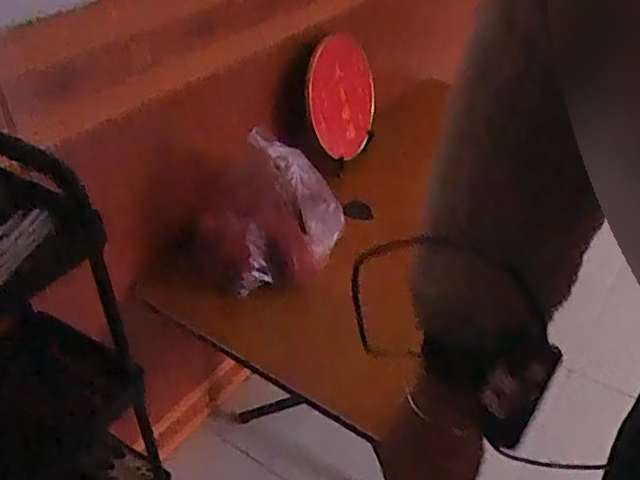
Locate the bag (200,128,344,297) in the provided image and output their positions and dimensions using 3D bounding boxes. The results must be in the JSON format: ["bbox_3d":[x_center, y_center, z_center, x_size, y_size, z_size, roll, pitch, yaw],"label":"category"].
[{"bbox_3d":[-0.067,-0.047,0.924,0.189,0.234,0.128,6,37,5],"label":"bag"}]

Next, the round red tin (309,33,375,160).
[{"bbox_3d":[0.049,-0.275,1.199,0.015,0.230,0.217,11,78,31],"label":"round red tin"}]

